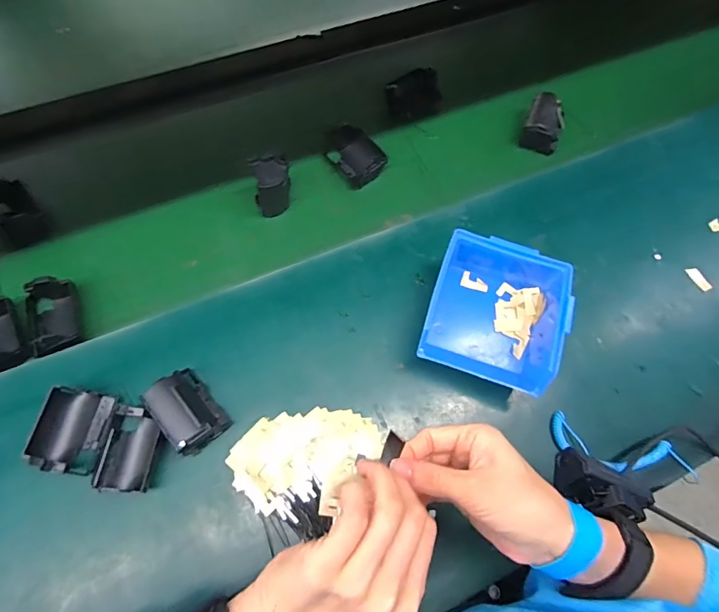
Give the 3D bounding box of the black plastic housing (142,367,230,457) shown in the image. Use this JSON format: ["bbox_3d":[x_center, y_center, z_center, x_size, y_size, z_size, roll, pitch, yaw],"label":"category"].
[{"bbox_3d":[-0.157,0.094,0.401,0.045,0.042,0.068,-39,74,-18],"label":"black plastic housing"}]

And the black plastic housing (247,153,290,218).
[{"bbox_3d":[-0.097,-0.132,0.497,0.041,0.072,0.034,-11,67,-8],"label":"black plastic housing"}]

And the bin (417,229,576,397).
[{"bbox_3d":[0.136,0.004,0.443,0.122,0.065,0.144,16,66,4],"label":"bin"}]

